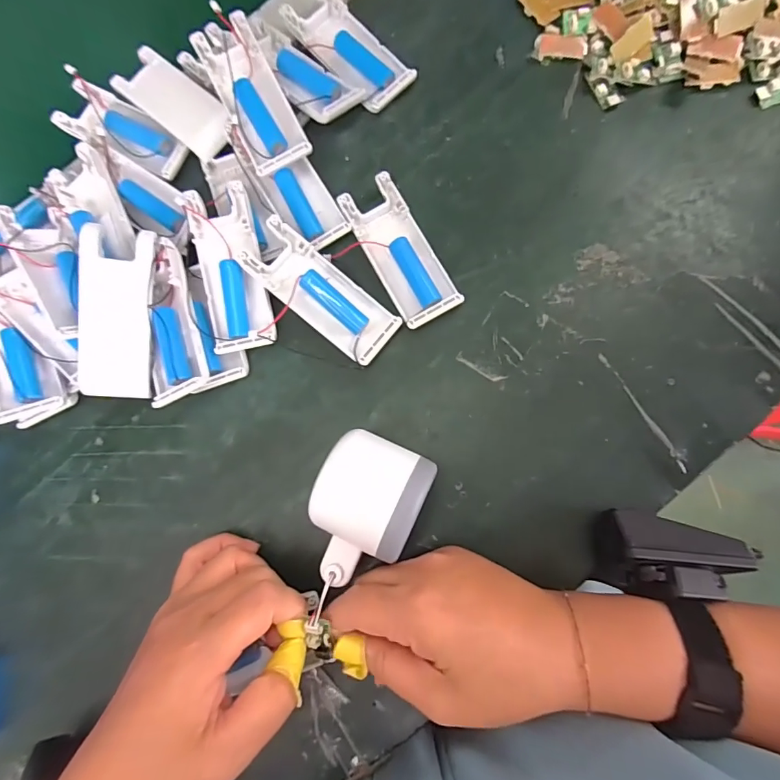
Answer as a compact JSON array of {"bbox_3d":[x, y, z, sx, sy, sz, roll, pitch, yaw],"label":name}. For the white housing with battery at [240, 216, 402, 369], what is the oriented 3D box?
[{"bbox_3d":[-0.044,-0.062,0.286,0.102,0.018,0.043,43,87,-1],"label":"white housing with battery"}]

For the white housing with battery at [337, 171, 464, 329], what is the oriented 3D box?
[{"bbox_3d":[0.006,-0.092,0.294,0.038,0.012,0.102,-29,81,1],"label":"white housing with battery"}]

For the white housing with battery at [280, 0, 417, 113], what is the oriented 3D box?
[{"bbox_3d":[-0.031,-0.244,0.317,0.042,0.015,0.101,-43,81,-2],"label":"white housing with battery"}]

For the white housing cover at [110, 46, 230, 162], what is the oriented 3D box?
[{"bbox_3d":[-0.155,-0.207,0.319,0.097,0.010,0.039,40,87,9],"label":"white housing cover"}]

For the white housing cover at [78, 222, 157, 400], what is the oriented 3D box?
[{"bbox_3d":[-0.167,-0.046,0.271,0.038,0.020,0.101,7,99,6],"label":"white housing cover"}]

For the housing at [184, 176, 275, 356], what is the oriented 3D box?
[{"bbox_3d":[-0.103,-0.077,0.290,0.040,0.030,0.099,-11,82,3],"label":"housing"}]

